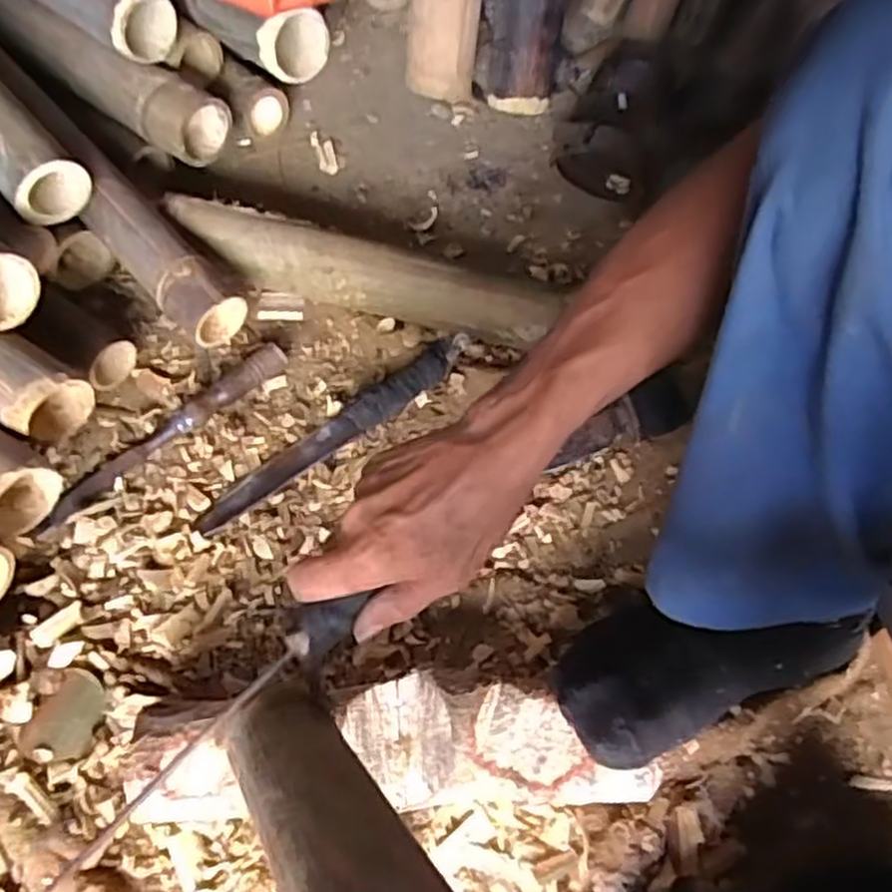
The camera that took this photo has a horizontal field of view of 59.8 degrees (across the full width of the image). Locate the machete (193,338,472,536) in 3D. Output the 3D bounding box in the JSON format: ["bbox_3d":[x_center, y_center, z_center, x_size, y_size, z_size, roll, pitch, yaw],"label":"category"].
[{"bbox_3d":[-0.089,-0.017,0.653,0.276,0.030,0.035,-36,67,-21],"label":"machete"}]

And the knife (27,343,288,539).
[{"bbox_3d":[-0.237,-0.012,0.646,0.241,0.028,0.028,-38,68,-22],"label":"knife"}]

